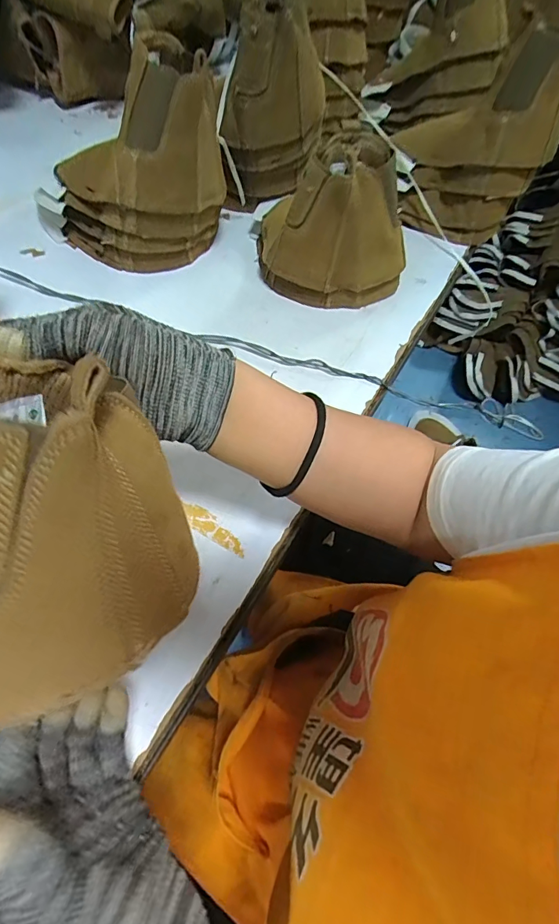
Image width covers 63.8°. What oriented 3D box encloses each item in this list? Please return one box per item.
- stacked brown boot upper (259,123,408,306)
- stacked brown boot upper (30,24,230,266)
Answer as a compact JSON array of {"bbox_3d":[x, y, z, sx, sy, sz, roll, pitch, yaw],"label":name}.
[{"bbox_3d":[0.067,-0.287,0.531,0.173,0.155,0.131,2,57,-5],"label":"stacked brown boot upper"},{"bbox_3d":[-0.182,-0.347,0.519,0.214,0.192,0.123,23,58,8],"label":"stacked brown boot upper"}]

